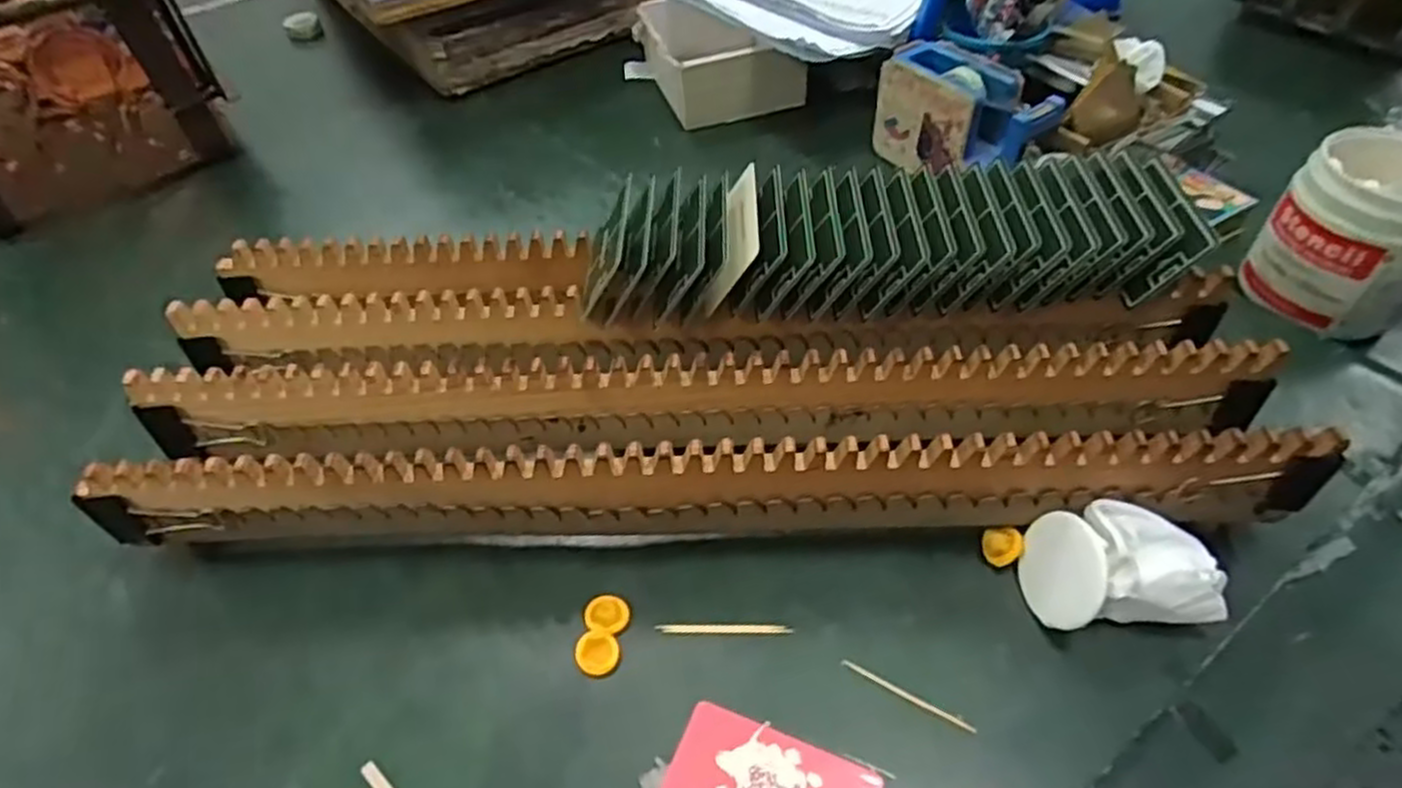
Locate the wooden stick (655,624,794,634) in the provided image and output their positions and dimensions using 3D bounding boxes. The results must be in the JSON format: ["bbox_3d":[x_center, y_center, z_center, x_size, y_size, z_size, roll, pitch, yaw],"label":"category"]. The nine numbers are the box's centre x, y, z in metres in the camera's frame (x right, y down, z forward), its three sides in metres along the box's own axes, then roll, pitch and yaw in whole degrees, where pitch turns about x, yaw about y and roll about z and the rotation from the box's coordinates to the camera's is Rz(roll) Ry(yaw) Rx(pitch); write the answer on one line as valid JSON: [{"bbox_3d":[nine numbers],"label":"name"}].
[{"bbox_3d":[0.011,0.113,0.377,0.064,0.004,0.005,0,46,2],"label":"wooden stick"}]

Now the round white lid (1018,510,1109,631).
[{"bbox_3d":[0.167,0.081,0.361,0.004,0.050,0.050,7,53,-21],"label":"round white lid"}]

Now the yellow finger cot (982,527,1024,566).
[{"bbox_3d":[0.150,0.076,0.390,0.019,0.014,0.016,25,54,23],"label":"yellow finger cot"}]

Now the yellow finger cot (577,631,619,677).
[{"bbox_3d":[-0.049,0.123,0.370,0.021,0.005,0.020,-2,48,2],"label":"yellow finger cot"}]

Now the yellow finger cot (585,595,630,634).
[{"bbox_3d":[-0.046,0.106,0.382,0.021,0.004,0.019,7,49,10],"label":"yellow finger cot"}]

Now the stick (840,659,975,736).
[{"bbox_3d":[0.094,0.137,0.354,0.062,0.005,0.004,22,50,22],"label":"stick"}]

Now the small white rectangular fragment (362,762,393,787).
[{"bbox_3d":[-0.139,0.168,0.338,0.023,0.004,0.007,35,56,30],"label":"small white rectangular fragment"}]

